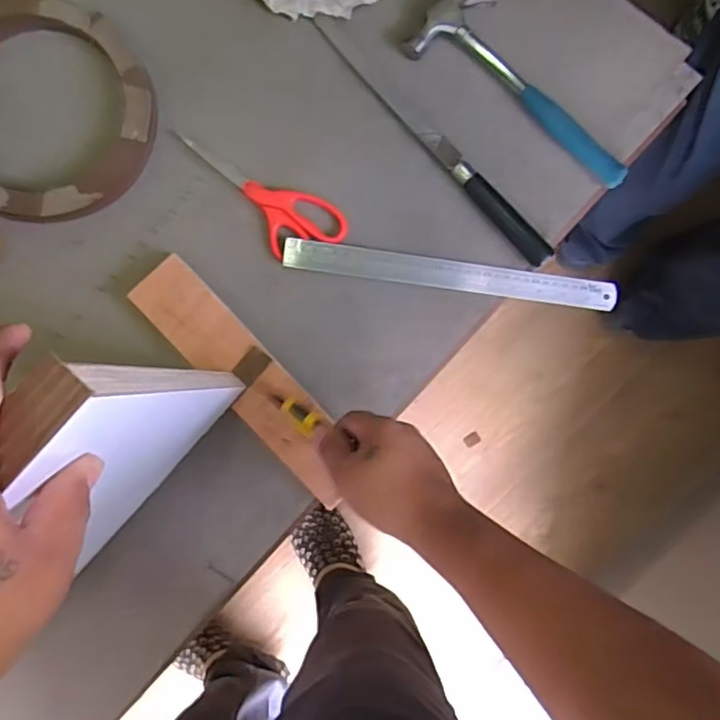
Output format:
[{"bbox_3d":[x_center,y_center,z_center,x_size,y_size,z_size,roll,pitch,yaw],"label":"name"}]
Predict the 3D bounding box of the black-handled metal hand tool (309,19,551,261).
[{"bbox_3d":[0.074,-0.212,0.575,0.025,0.013,0.311,-43,93,-3],"label":"black-handled metal hand tool"}]

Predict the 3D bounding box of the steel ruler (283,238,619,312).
[{"bbox_3d":[0.092,-0.084,0.589,0.329,0.008,0.029,7,97,-6],"label":"steel ruler"}]

